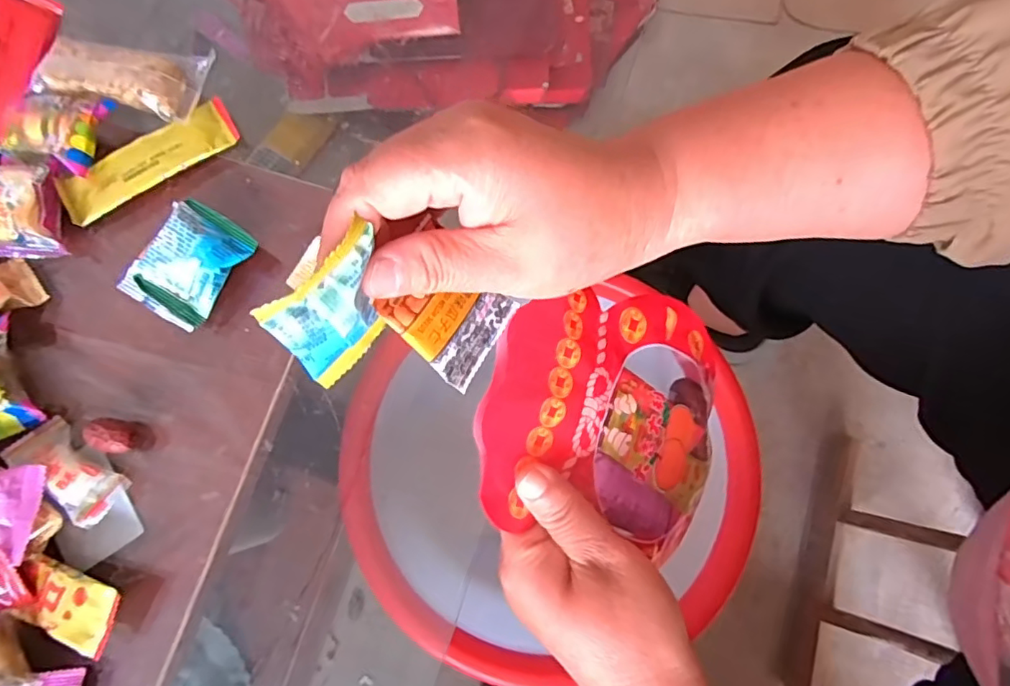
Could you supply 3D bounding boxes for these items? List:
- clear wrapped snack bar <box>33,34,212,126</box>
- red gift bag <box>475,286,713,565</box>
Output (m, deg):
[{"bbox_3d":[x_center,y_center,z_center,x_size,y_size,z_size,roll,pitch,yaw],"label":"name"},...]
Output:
[{"bbox_3d":[-0.223,-0.159,0.322,0.089,0.019,0.044,12,79,4],"label":"clear wrapped snack bar"},{"bbox_3d":[0.058,0.034,0.295,0.164,0.019,0.132,23,76,-34],"label":"red gift bag"}]

